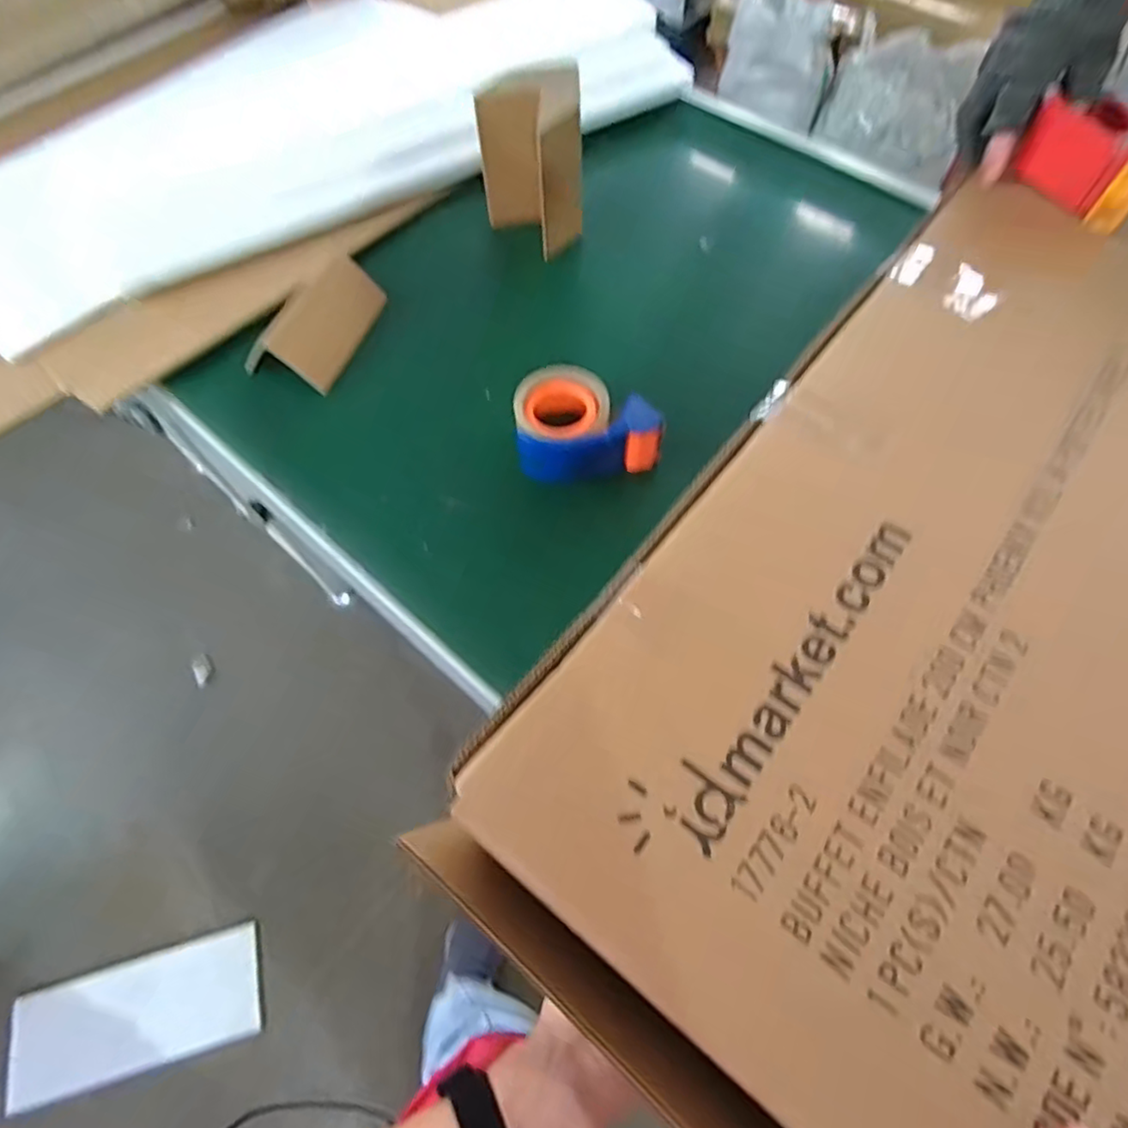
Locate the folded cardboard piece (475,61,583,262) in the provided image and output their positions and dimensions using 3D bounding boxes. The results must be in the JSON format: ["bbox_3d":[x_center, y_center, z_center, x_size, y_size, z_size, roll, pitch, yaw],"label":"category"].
[{"bbox_3d":[-0.034,-0.443,0.720,0.115,0.152,0.084,-7,65,-2],"label":"folded cardboard piece"}]

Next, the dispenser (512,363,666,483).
[{"bbox_3d":[0.020,-0.145,0.643,0.140,0.061,0.100,-7,65,-2],"label":"dispenser"}]

